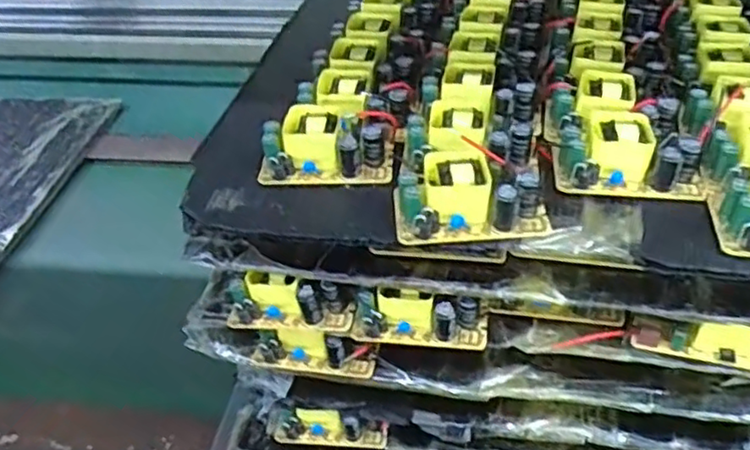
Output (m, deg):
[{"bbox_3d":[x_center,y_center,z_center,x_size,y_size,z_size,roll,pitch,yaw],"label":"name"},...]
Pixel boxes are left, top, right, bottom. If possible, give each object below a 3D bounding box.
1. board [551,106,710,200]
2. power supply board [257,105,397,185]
[{"bbox_3d":[0.113,-0.032,0.295,0.061,0.024,0.035,4,40,10],"label":"board"},{"bbox_3d":[-0.023,-0.039,0.317,0.063,0.026,0.032,-1,40,3],"label":"power supply board"}]

